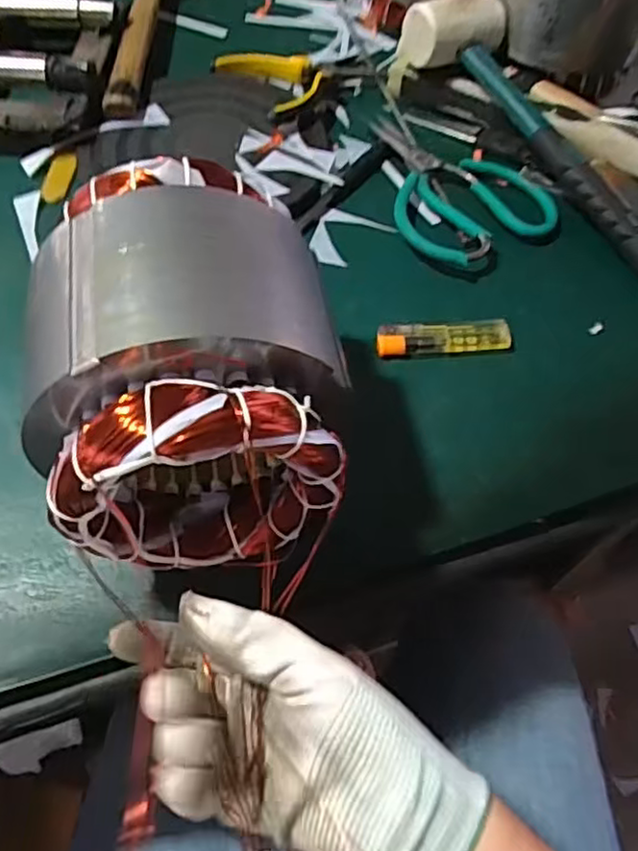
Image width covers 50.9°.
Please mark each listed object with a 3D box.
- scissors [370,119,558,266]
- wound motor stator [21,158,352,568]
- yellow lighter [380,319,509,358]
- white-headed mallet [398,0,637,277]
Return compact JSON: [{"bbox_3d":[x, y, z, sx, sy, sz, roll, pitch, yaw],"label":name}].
[{"bbox_3d":[0.115,-0.186,0.516,0.120,0.019,0.175,-3,59,-3],"label":"scissors"},{"bbox_3d":[-0.058,-0.032,0.331,0.123,0.125,0.165,-4,59,-4],"label":"wound motor stator"},{"bbox_3d":[0.083,-0.059,0.447,0.088,0.009,0.021,-4,59,-4],"label":"yellow lighter"},{"bbox_3d":[0.162,-0.237,0.512,0.089,0.051,0.304,-20,62,-13],"label":"white-headed mallet"}]

